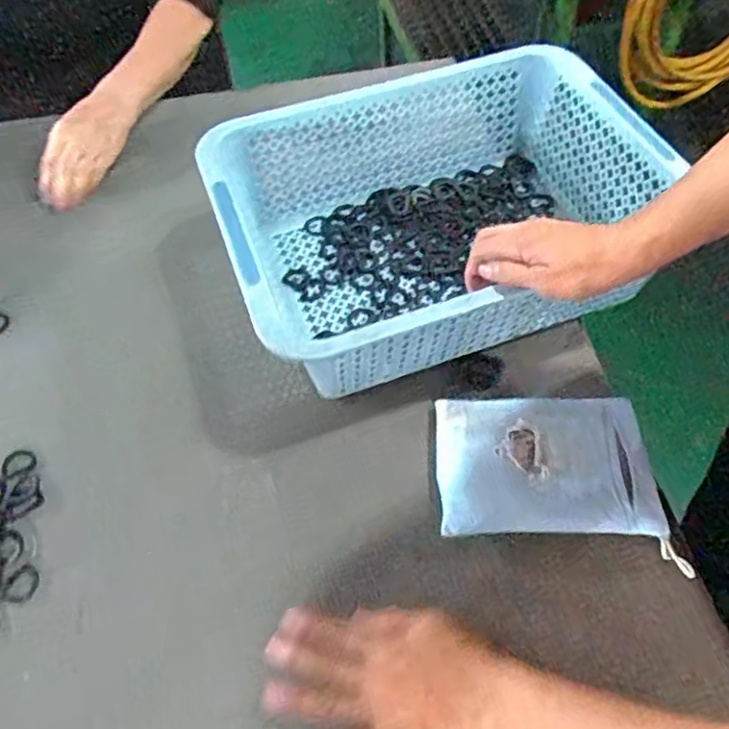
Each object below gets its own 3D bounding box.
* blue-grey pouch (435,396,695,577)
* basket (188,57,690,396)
[{"bbox_3d":[0.142,0.083,0.498,0.167,0.033,0.122,0,56,2],"label":"blue-grey pouch"},{"bbox_3d":[0.067,-0.149,0.612,0.384,0.121,0.259,-20,57,-11],"label":"basket"}]

